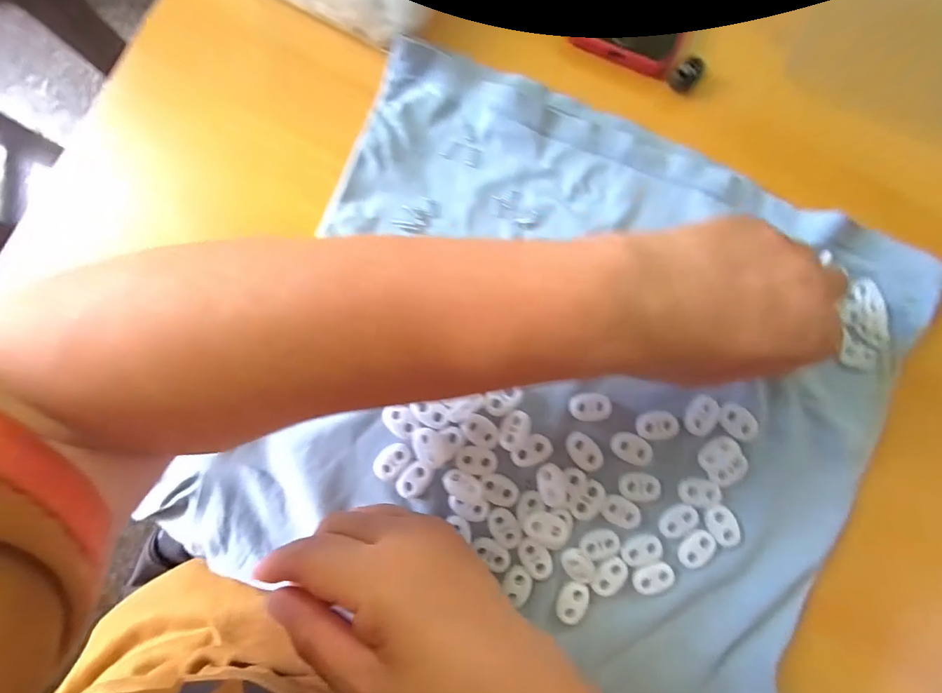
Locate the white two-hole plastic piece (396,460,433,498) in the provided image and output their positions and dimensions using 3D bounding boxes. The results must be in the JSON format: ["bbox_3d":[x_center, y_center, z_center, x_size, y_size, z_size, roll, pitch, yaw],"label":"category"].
[{"bbox_3d":[-0.031,0.073,0.237,0.015,0.007,0.023,43,88,2],"label":"white two-hole plastic piece"}]

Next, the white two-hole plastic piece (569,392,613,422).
[{"bbox_3d":[0.067,0.034,0.239,0.024,0.004,0.015,3,87,0],"label":"white two-hole plastic piece"}]

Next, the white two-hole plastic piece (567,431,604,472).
[{"bbox_3d":[0.063,0.058,0.237,0.015,0.004,0.024,-38,87,-2],"label":"white two-hole plastic piece"}]

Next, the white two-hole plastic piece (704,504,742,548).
[{"bbox_3d":[0.138,0.097,0.233,0.015,0.004,0.022,-26,87,-1],"label":"white two-hole plastic piece"}]

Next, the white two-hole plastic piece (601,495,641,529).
[{"bbox_3d":[0.082,0.090,0.235,0.023,0.004,0.015,28,87,2],"label":"white two-hole plastic piece"}]

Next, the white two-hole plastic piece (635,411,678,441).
[{"bbox_3d":[0.104,0.044,0.238,0.023,0.004,0.015,2,87,0],"label":"white two-hole plastic piece"}]

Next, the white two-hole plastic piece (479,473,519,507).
[{"bbox_3d":[0.016,0.079,0.235,0.022,0.004,0.016,20,87,1],"label":"white two-hole plastic piece"}]

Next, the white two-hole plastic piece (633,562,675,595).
[{"bbox_3d":[0.099,0.125,0.233,0.022,0.004,0.013,-22,87,-1],"label":"white two-hole plastic piece"}]

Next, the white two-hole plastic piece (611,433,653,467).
[{"bbox_3d":[0.090,0.056,0.238,0.024,0.004,0.015,26,87,2],"label":"white two-hole plastic piece"}]

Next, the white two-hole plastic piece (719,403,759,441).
[{"bbox_3d":[0.149,0.042,0.238,0.025,0.004,0.016,40,88,2],"label":"white two-hole plastic piece"}]

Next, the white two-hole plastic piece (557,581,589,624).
[{"bbox_3d":[0.056,0.139,0.232,0.015,0.004,0.022,16,87,1],"label":"white two-hole plastic piece"}]

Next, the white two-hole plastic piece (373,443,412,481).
[{"bbox_3d":[-0.044,0.063,0.239,0.016,0.006,0.022,39,88,2],"label":"white two-hole plastic piece"}]

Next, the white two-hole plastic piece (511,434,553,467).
[{"bbox_3d":[0.034,0.058,0.237,0.023,0.004,0.014,-34,87,-2],"label":"white two-hole plastic piece"}]

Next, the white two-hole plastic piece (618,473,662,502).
[{"bbox_3d":[0.093,0.077,0.236,0.022,0.004,0.015,3,87,0],"label":"white two-hole plastic piece"}]

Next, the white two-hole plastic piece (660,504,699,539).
[{"bbox_3d":[0.114,0.096,0.234,0.022,0.004,0.014,-27,87,-1],"label":"white two-hole plastic piece"}]

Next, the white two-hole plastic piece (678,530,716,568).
[{"bbox_3d":[0.123,0.110,0.233,0.015,0.004,0.021,39,88,2],"label":"white two-hole plastic piece"}]

